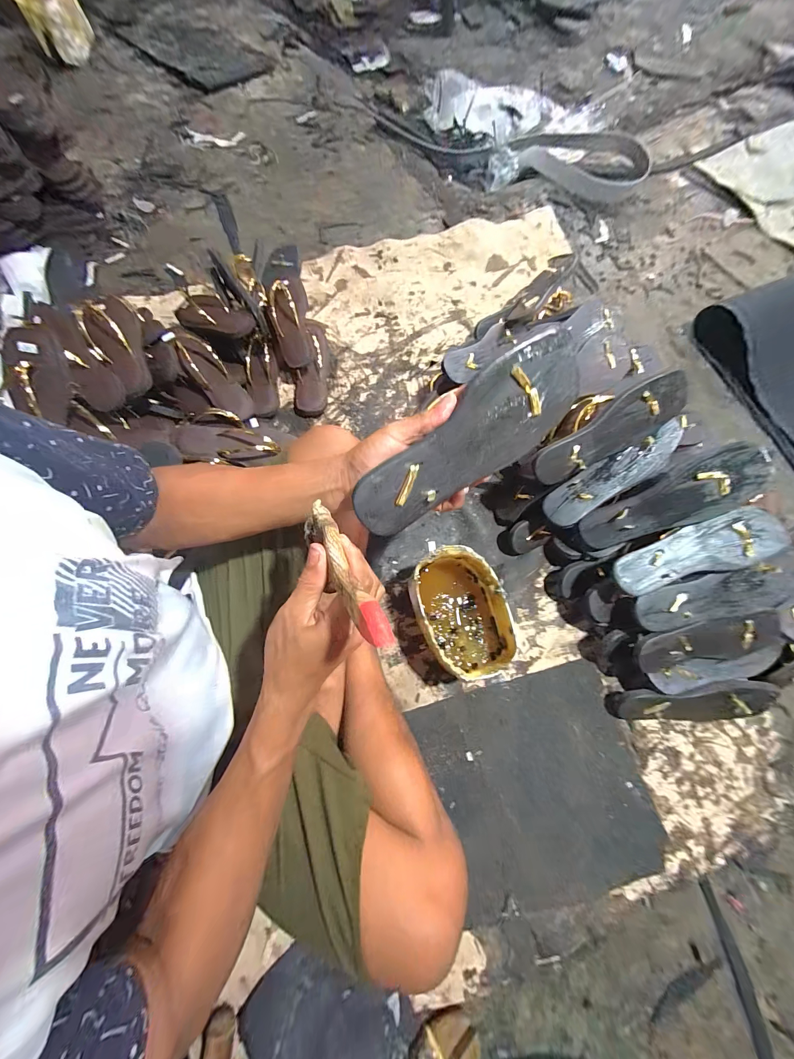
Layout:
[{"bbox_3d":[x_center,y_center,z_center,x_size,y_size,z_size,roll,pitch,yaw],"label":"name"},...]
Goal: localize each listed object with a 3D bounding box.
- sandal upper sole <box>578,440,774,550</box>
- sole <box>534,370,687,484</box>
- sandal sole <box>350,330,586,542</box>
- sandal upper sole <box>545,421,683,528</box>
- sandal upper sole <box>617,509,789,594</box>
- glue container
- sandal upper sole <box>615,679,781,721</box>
[{"bbox_3d":[0.409,-0.039,0.514,0.240,0.017,0.080,-30,73,29],"label":"sandal upper sole"},{"bbox_3d":[0.324,-0.147,0.523,0.226,0.018,0.088,-30,117,12],"label":"sole"},{"bbox_3d":[0.065,-0.078,0.310,0.233,0.006,0.083,-36,115,4],"label":"sandal sole"},{"bbox_3d":[0.352,-0.088,0.549,0.234,0.014,0.063,-34,76,11],"label":"sandal upper sole"},{"bbox_3d":[0.442,0.035,0.501,0.224,0.010,0.075,-21,75,8],"label":"sandal upper sole"},{"bbox_3d":[0.103,0.137,0.566,0.130,0.112,0.191,-19,75,-6],"label":"glue container"},{"bbox_3d":[0.471,0.279,0.548,0.237,0.029,0.086,-1,117,1],"label":"sandal upper sole"}]

